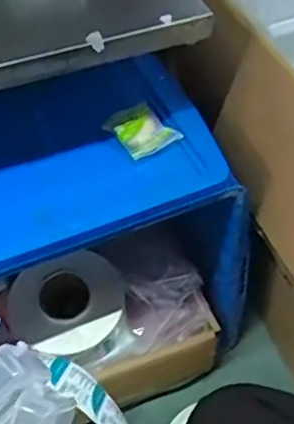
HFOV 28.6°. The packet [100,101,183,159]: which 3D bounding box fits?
[{"bbox_3d":[-0.011,-0.116,0.778,0.070,0.022,0.102,-29,52,-20],"label":"packet"}]

